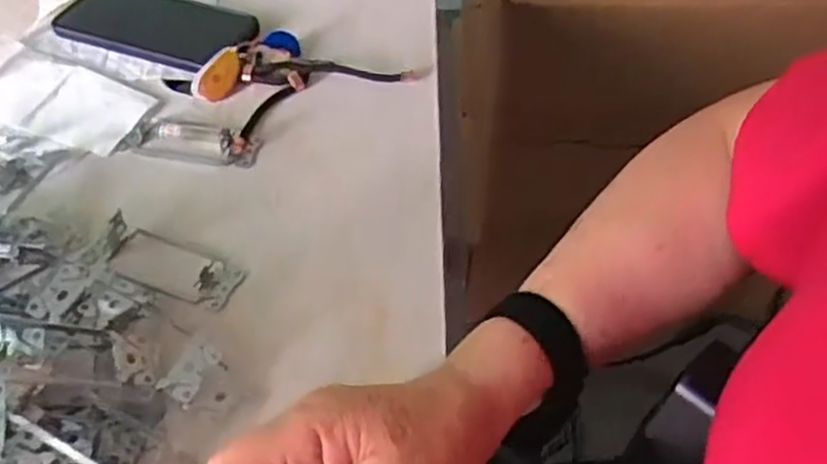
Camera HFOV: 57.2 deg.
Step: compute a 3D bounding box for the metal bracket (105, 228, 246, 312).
[{"bbox_3d":[-0.152,0.021,0.482,0.088,0.007,0.040,15,51,13],"label":"metal bracket"}]

